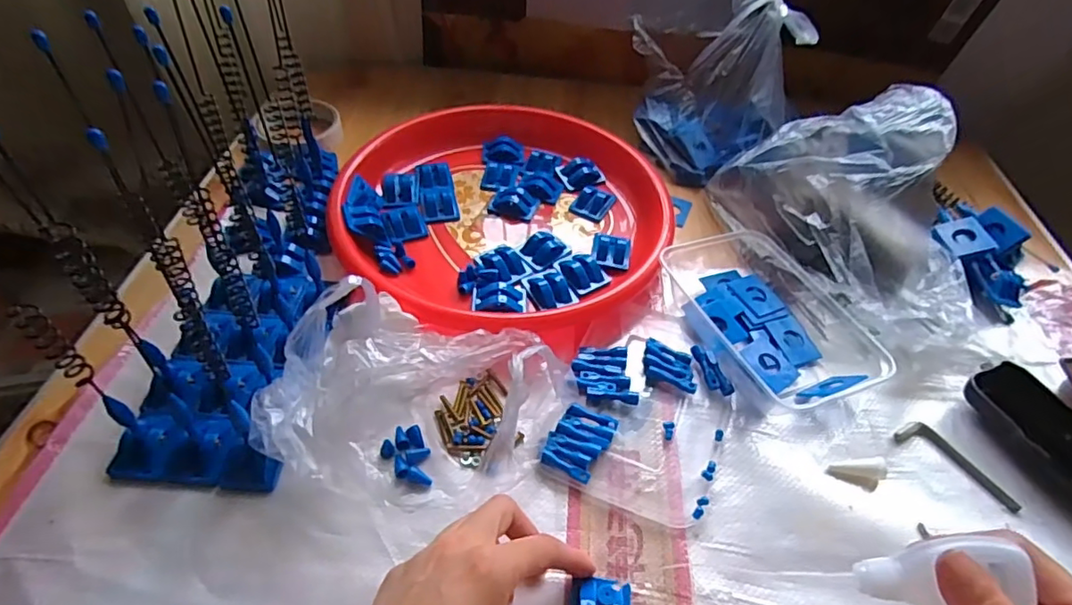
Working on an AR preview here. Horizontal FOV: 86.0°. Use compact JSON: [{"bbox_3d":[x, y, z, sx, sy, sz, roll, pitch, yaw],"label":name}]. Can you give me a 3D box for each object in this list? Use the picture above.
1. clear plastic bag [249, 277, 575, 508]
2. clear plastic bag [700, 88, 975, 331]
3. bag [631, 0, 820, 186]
[{"bbox_3d":[-0.073,0.058,0.376,0.189,0.066,0.130,9,48,4],"label":"clear plastic bag"},{"bbox_3d":[0.279,-0.089,0.484,0.137,0.131,0.229,-19,52,-21],"label":"clear plastic bag"},{"bbox_3d":[0.171,-0.219,0.577,0.174,0.150,0.108,16,48,10],"label":"bag"}]

